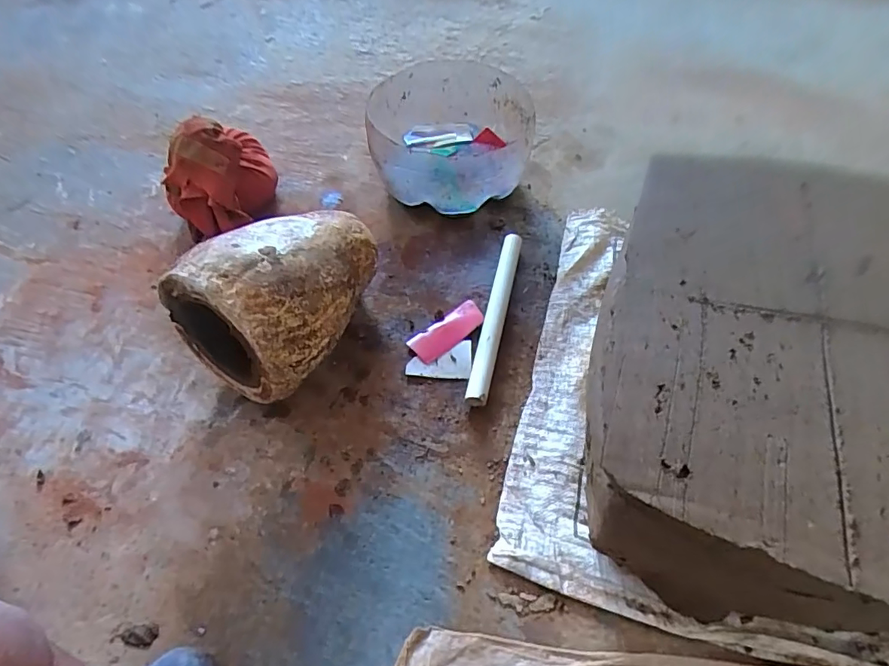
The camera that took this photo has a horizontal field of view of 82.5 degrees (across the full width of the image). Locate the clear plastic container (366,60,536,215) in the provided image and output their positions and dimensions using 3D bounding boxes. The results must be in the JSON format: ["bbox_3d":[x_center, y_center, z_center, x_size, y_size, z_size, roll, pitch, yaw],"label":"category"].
[{"bbox_3d":[0.012,-0.300,0.798,0.240,0.124,0.266,-7,56,-3],"label":"clear plastic container"}]

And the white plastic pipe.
[{"bbox_3d":[0.067,-0.026,0.666,0.025,0.029,0.258,11,57,9],"label":"white plastic pipe"}]

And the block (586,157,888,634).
[{"bbox_3d":[0.328,0.036,0.490,0.347,0.163,0.414,14,57,10],"label":"block"}]

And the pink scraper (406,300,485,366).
[{"bbox_3d":[0.006,-0.002,0.666,0.110,0.005,0.045,-34,62,-20],"label":"pink scraper"}]

